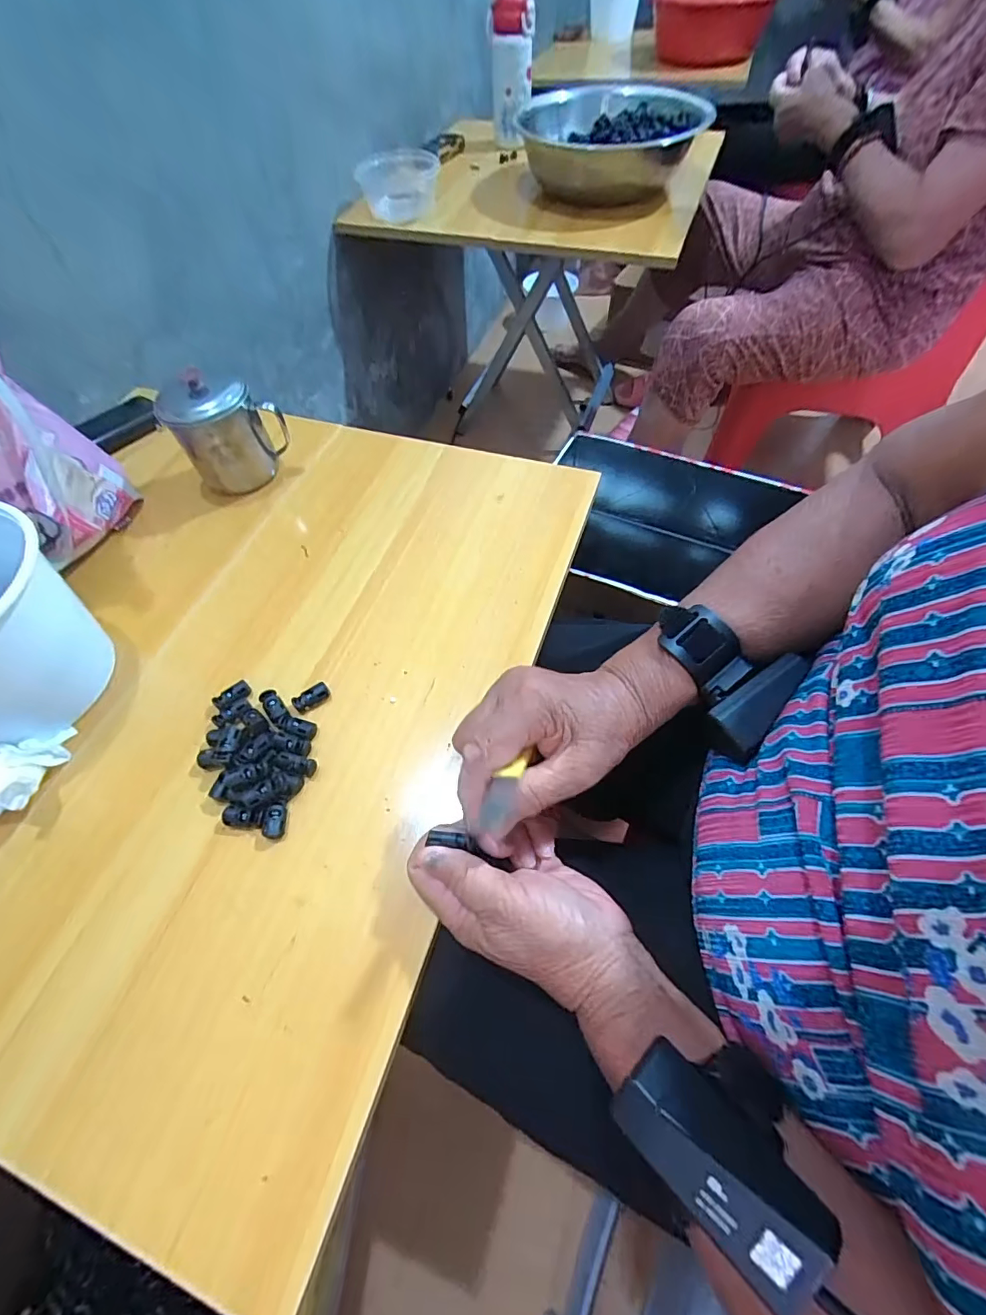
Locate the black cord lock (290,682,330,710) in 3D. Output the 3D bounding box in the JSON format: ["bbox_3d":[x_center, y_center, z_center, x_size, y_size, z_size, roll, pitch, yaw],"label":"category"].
[{"bbox_3d":[-0.138,0.030,0.380,0.028,0.007,0.014,-35,63,-17],"label":"black cord lock"}]

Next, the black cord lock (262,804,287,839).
[{"bbox_3d":[-0.145,0.109,0.332,0.013,0.010,0.020,-6,58,0],"label":"black cord lock"}]

